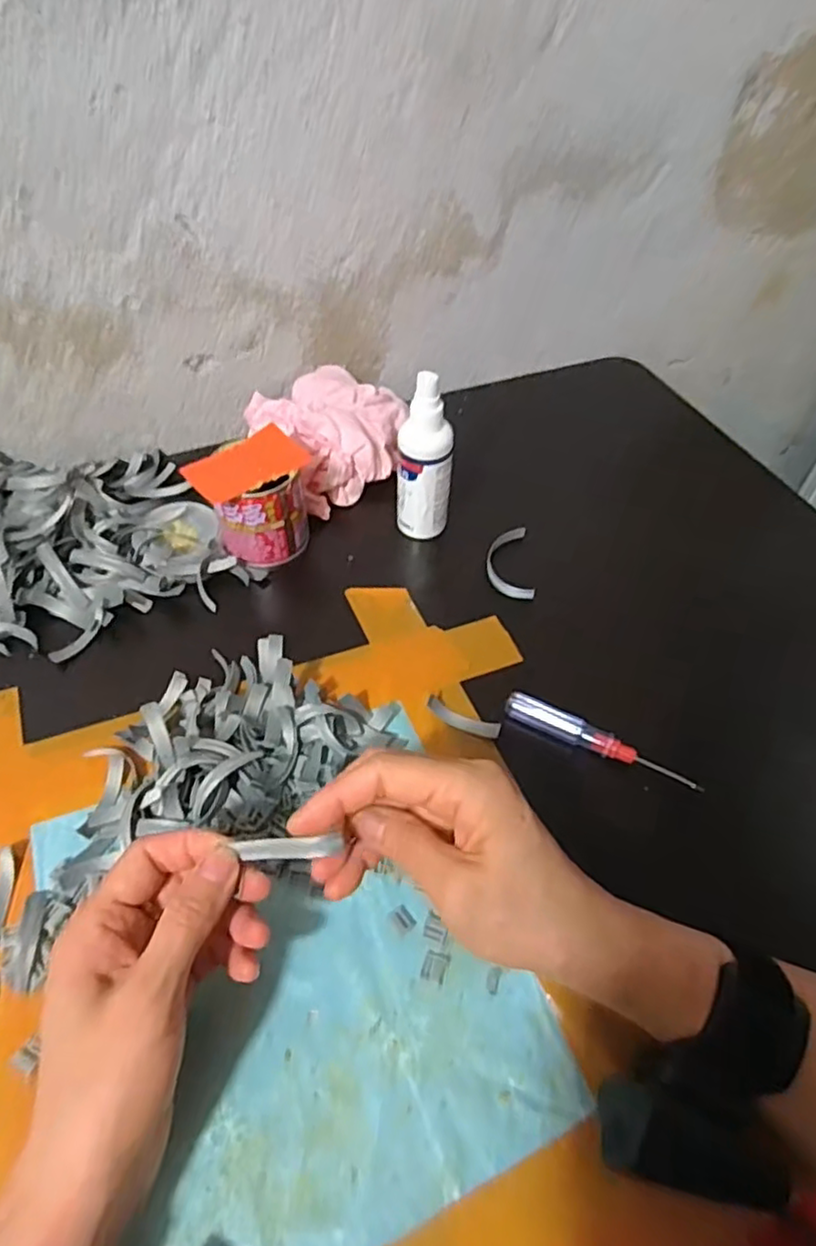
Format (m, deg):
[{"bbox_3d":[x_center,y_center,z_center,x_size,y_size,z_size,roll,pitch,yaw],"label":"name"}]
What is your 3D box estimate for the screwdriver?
[{"bbox_3d":[0.116,0.073,0.395,0.118,0.012,0.014,25,55,18],"label":"screwdriver"}]

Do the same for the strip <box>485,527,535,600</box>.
[{"bbox_3d":[0.077,-0.046,0.492,0.034,0.010,0.064,3,63,2],"label":"strip"}]

